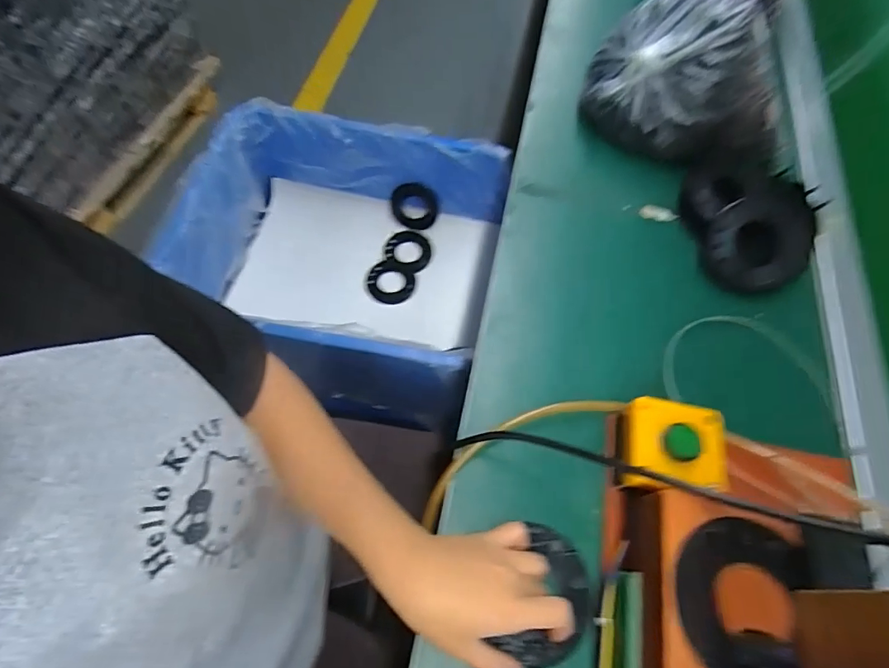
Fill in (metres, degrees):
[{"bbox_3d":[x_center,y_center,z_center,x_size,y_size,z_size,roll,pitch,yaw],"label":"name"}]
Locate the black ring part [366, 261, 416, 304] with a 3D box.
[{"bbox_3d":[-0.102,-0.097,0.901,0.088,0.015,0.090,1,64,-2],"label":"black ring part"}]

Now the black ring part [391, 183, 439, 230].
[{"bbox_3d":[-0.058,-0.248,0.916,0.089,0.091,0.018,5,42,7],"label":"black ring part"}]

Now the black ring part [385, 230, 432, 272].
[{"bbox_3d":[-0.069,-0.164,0.935,0.088,0.017,0.079,24,65,9],"label":"black ring part"}]

